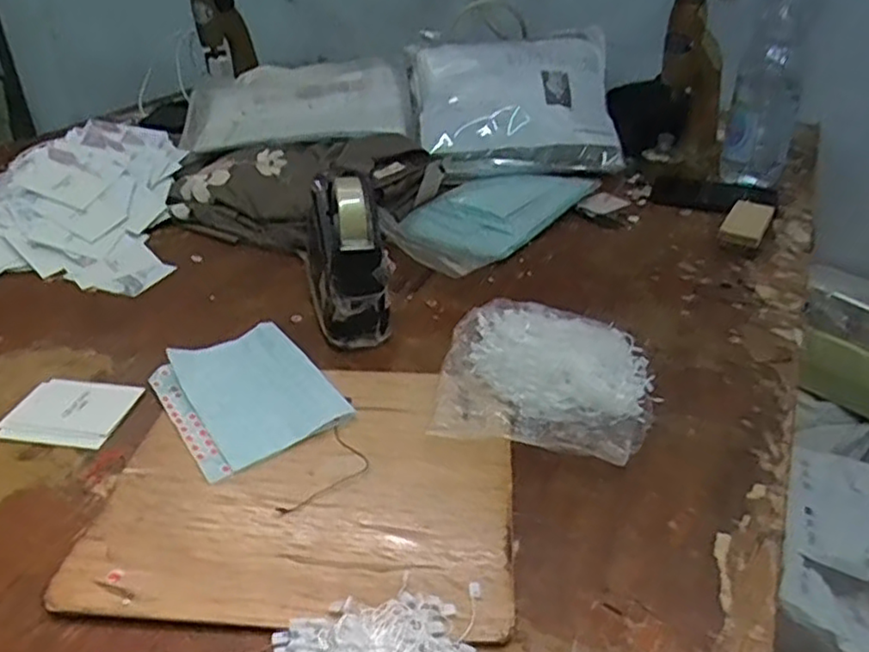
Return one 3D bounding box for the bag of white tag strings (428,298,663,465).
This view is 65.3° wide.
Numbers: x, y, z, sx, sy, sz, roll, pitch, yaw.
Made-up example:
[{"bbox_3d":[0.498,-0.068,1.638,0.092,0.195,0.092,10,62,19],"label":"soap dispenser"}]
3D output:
[{"bbox_3d":[0.095,0.043,0.571,0.171,0.035,0.162,7,36,9],"label":"bag of white tag strings"}]

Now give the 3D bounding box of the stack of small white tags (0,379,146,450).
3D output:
[{"bbox_3d":[-0.302,0.070,0.564,0.093,0.004,0.075,6,35,8],"label":"stack of small white tags"}]

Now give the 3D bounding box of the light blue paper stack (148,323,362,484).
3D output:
[{"bbox_3d":[-0.158,0.055,0.576,0.123,0.008,0.156,-23,41,-30],"label":"light blue paper stack"}]

